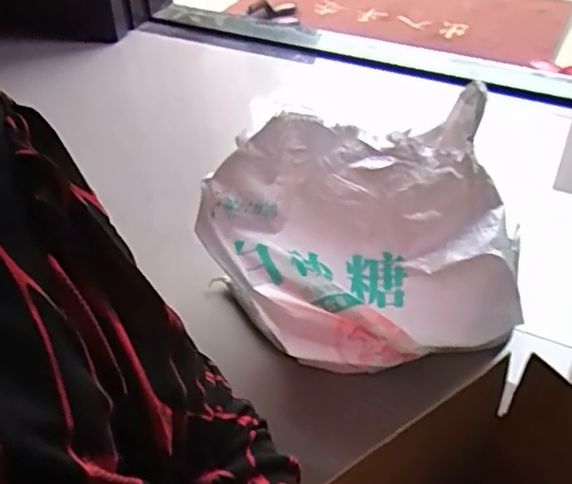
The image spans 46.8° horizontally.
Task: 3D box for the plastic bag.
[{"bbox_3d":[0.089,0.005,0.923,0.392,0.280,0.283,-3,43,-6],"label":"plastic bag"}]

